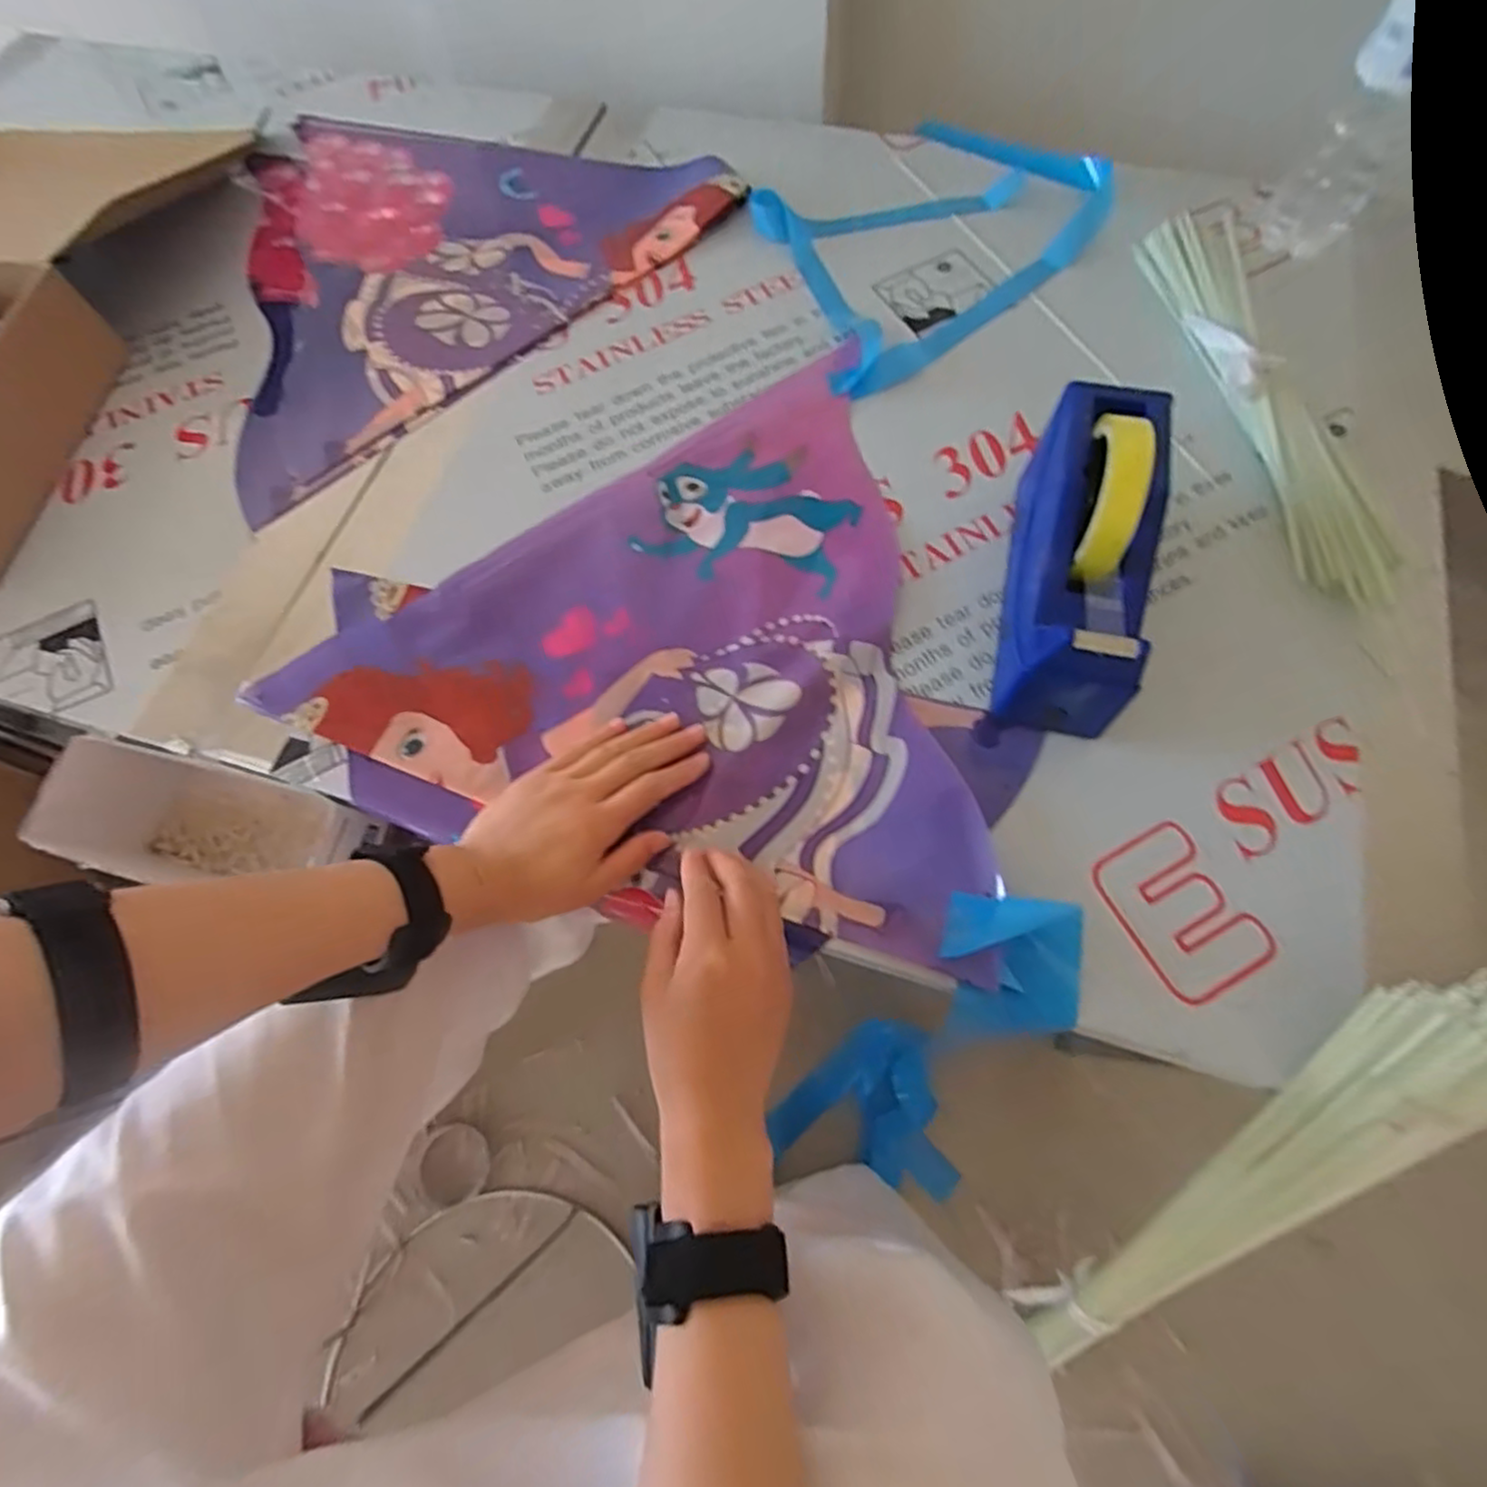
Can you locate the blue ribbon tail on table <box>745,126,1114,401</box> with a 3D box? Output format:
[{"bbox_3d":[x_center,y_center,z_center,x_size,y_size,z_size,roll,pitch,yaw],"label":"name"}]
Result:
[{"bbox_3d":[0.153,-0.460,0.624,0.340,0.026,0.230,-39,73,-12],"label":"blue ribbon tail on table"}]

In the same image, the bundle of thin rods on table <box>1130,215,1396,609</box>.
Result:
[{"bbox_3d":[0.400,-0.279,0.535,0.088,0.023,0.386,-6,69,0],"label":"bundle of thin rods on table"}]

